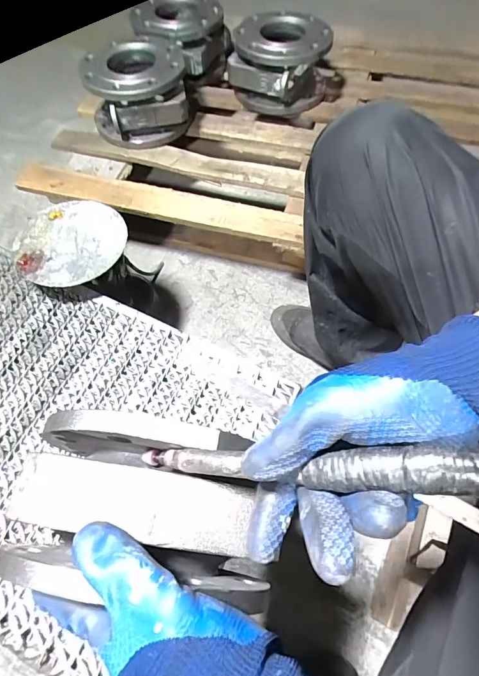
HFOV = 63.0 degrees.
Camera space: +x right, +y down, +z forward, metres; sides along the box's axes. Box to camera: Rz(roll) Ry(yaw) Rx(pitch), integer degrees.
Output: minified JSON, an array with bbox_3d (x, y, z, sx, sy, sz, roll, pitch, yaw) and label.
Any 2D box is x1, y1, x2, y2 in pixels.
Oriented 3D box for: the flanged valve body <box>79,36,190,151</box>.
[{"bbox_3d":[-0.205,-0.493,0.790,0.196,0.145,0.164,-5,62,-1],"label":"flanged valve body"}]

